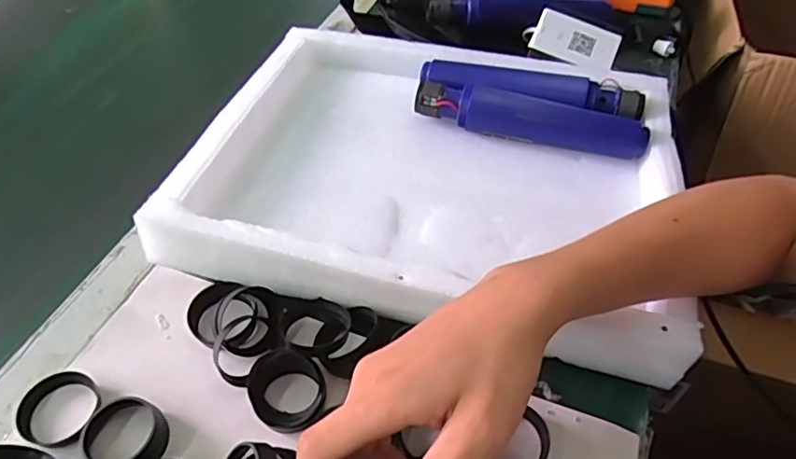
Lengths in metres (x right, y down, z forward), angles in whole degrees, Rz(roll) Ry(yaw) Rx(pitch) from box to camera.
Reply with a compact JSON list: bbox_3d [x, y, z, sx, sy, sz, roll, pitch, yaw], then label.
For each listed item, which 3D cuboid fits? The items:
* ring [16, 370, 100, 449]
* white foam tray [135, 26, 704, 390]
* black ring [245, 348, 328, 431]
[{"bbox_3d":[-0.197,0.105,0.333,0.041,0.016,0.042,1,48,-1],"label":"ring"},{"bbox_3d":[0.032,-0.062,0.440,0.347,0.056,0.282,10,49,8],"label":"white foam tray"},{"bbox_3d":[-0.068,0.096,0.341,0.047,0.021,0.042,34,56,26],"label":"black ring"}]

